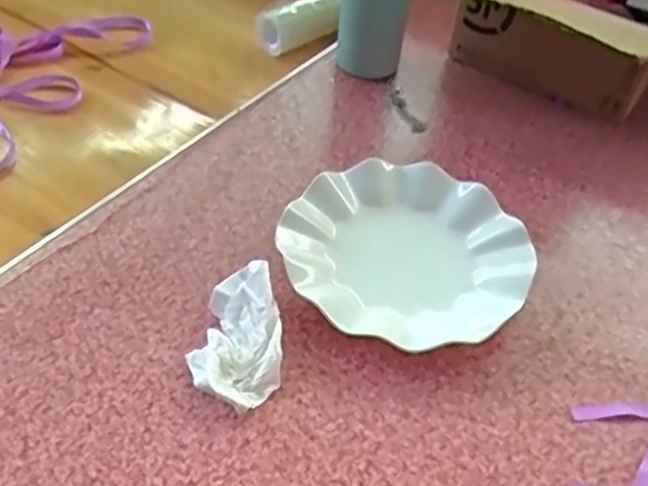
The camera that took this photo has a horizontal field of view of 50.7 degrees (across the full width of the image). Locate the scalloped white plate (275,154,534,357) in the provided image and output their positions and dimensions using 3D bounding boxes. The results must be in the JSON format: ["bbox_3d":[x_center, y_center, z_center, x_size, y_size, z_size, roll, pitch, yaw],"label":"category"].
[{"bbox_3d":[0.062,0.006,0.528,0.182,0.024,0.174,4,46,-4],"label":"scalloped white plate"}]

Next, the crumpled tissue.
[{"bbox_3d":[-0.059,0.061,0.461,0.058,0.031,0.097,-1,46,-8],"label":"crumpled tissue"}]

